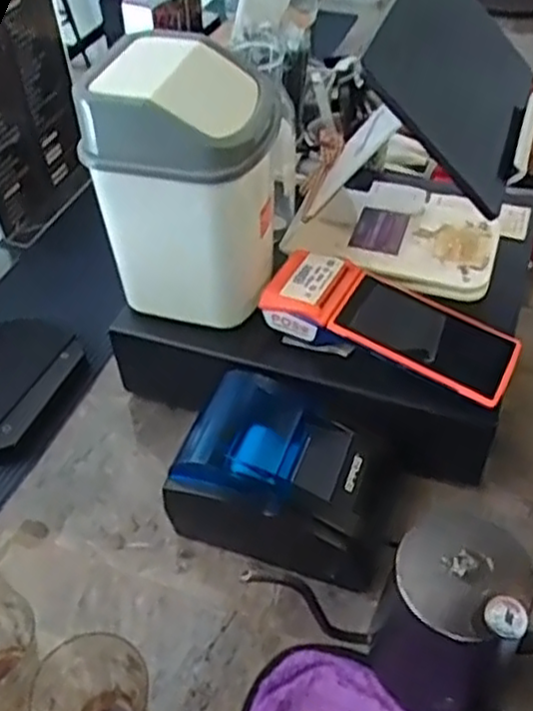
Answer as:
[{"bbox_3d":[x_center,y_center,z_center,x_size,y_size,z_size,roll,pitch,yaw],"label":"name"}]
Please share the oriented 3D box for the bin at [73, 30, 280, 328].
[{"bbox_3d":[-0.062,-0.148,0.632,0.148,0.206,0.130,3,48,5],"label":"bin"}]

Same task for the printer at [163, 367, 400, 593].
[{"bbox_3d":[0.021,0.103,0.629,0.173,0.098,0.131,15,50,16],"label":"printer"}]

